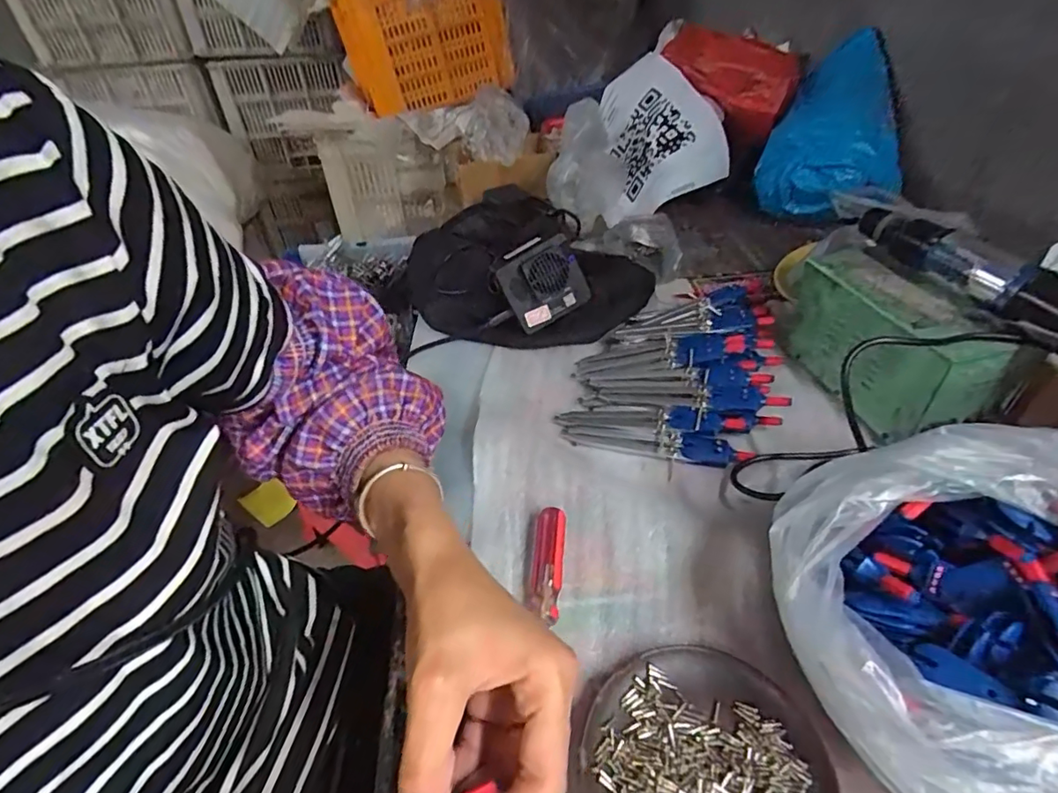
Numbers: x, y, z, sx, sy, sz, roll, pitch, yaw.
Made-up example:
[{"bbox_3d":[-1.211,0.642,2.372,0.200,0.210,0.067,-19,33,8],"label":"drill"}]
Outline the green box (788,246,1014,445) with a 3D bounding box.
[{"bbox_3d":[0.292,-0.045,0.457,0.068,0.094,0.183,-15,41,-13],"label":"green box"}]

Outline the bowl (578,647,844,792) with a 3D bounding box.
[{"bbox_3d":[0.087,0.187,0.265,0.118,0.015,0.114,-2,40,2],"label":"bowl"}]

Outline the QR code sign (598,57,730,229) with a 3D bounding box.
[{"bbox_3d":[0.160,-0.373,0.808,0.073,0.223,0.281,19,32,-45],"label":"QR code sign"}]

